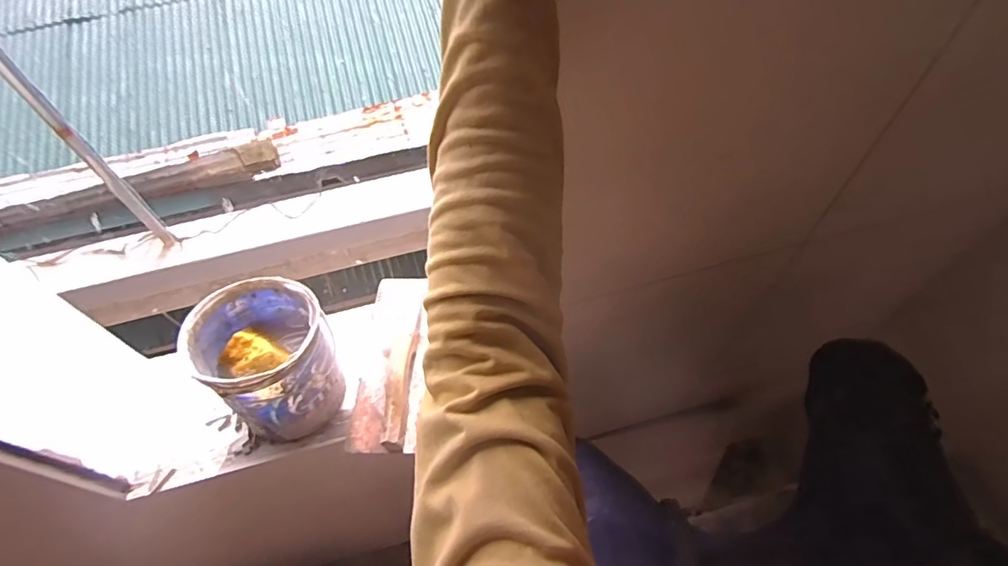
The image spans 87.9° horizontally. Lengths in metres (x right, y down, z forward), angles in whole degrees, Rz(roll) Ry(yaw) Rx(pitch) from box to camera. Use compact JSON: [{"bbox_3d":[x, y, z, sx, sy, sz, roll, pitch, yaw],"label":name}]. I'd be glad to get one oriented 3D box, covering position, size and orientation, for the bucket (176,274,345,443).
[{"bbox_3d":[-0.334,0.113,0.773,0.169,0.199,0.164,-1,56,2],"label":"bucket"}]

